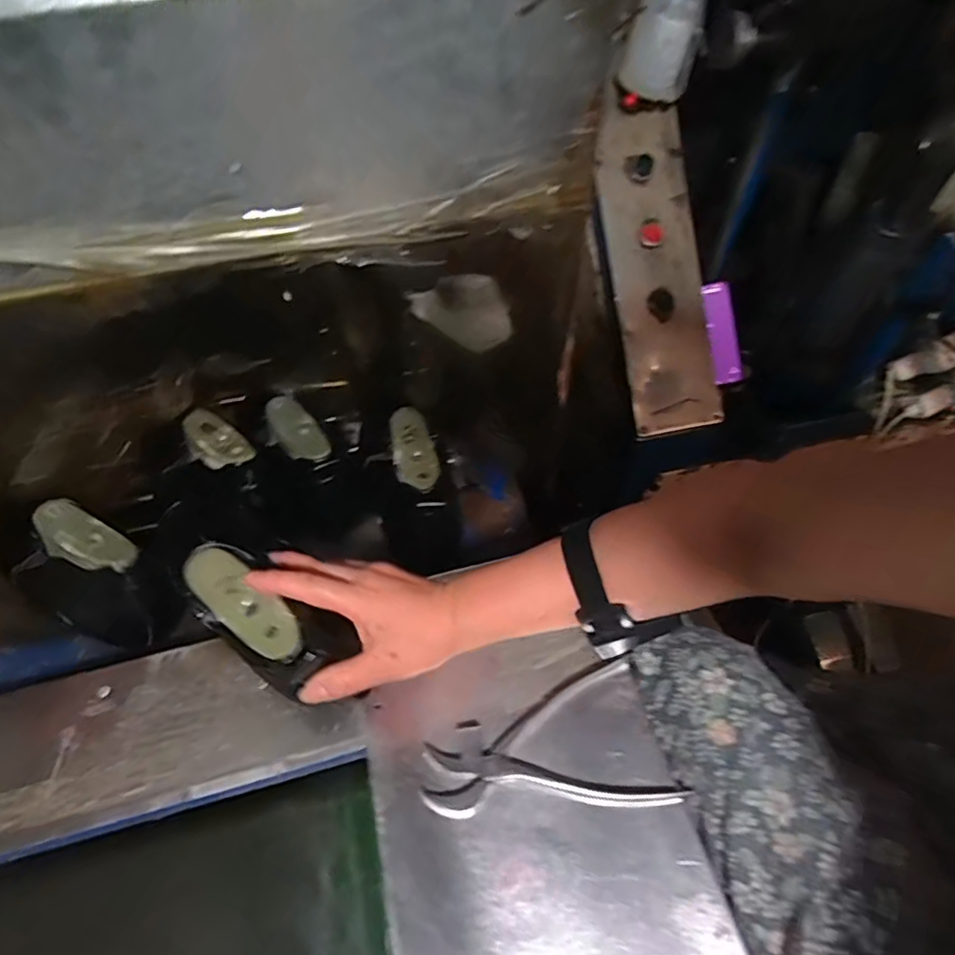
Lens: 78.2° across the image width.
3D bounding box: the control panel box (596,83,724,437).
[{"bbox_3d":[0.239,-0.283,0.794,0.131,0.439,0.050,-14,10,-8],"label":"control panel box"}]

